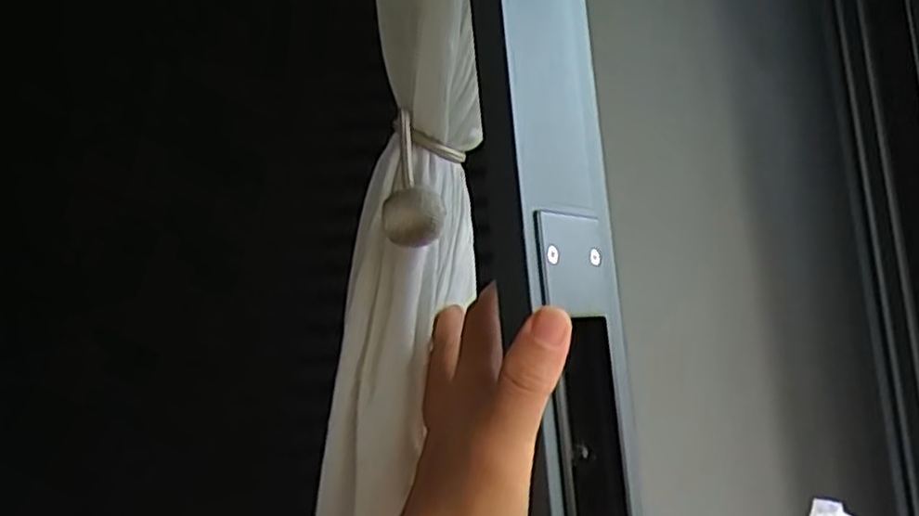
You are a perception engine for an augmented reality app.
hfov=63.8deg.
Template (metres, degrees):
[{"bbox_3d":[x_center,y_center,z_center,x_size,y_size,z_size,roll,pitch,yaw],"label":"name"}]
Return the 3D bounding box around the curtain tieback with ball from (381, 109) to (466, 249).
[{"bbox_3d":[-0.020,-0.044,0.393,0.030,0.091,0.041,-5,-51,9],"label":"curtain tieback with ball"}]

